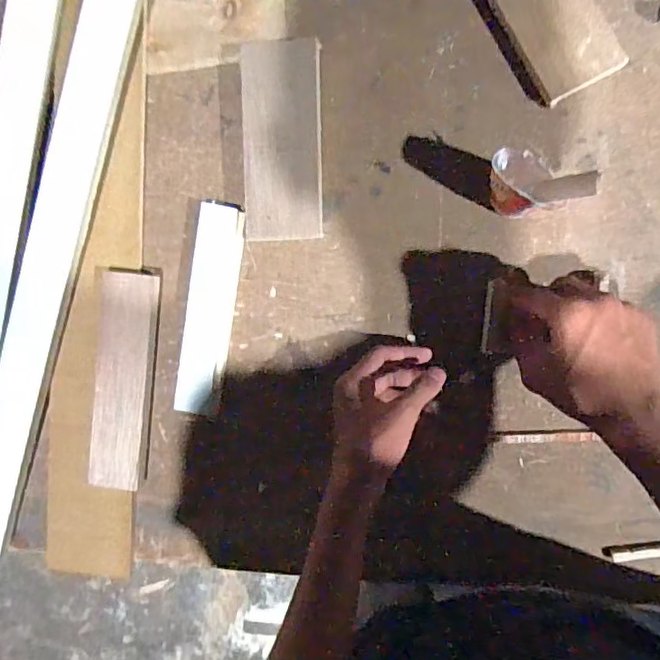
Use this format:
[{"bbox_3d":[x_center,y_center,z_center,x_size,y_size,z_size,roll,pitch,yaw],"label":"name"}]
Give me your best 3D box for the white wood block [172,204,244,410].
[{"bbox_3d":[-0.118,-0.019,0.554,0.044,0.026,0.201,9,94,8],"label":"white wood block"}]

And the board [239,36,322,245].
[{"bbox_3d":[-0.044,-0.173,0.522,0.071,0.012,0.173,-1,97,0],"label":"board"}]

